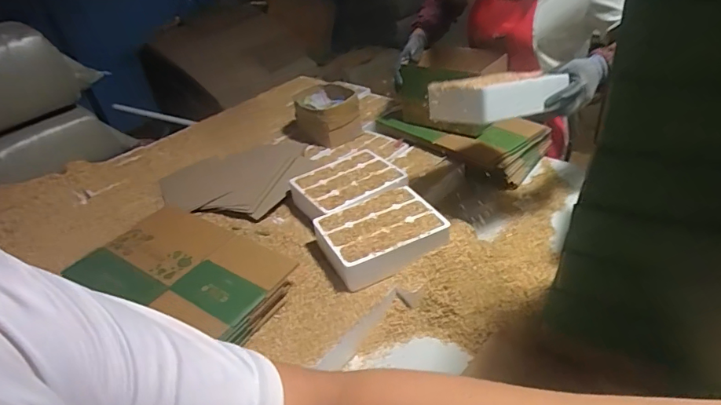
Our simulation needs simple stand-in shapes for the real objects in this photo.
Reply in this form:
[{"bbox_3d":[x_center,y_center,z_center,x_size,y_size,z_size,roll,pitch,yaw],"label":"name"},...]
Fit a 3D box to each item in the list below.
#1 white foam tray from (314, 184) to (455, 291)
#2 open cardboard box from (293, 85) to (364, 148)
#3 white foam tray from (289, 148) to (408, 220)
[{"bbox_3d":[0.047,0.072,1.017,0.243,0.078,0.193,-21,38,-20],"label":"white foam tray"},{"bbox_3d":[-0.106,-0.289,1.511,0.213,0.129,0.208,-23,38,-22],"label":"open cardboard box"},{"bbox_3d":[-0.033,-0.035,1.175,0.260,0.068,0.209,-22,38,-22],"label":"white foam tray"}]

